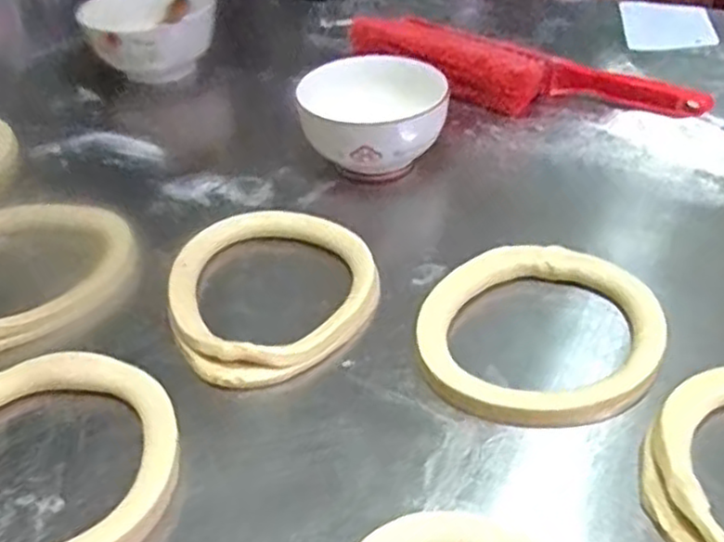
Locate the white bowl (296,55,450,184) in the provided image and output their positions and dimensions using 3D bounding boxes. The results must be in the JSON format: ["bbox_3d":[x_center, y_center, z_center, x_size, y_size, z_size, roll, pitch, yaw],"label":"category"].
[{"bbox_3d":[0.008,-0.137,0.657,0.124,0.083,0.124,-2,38,2],"label":"white bowl"}]

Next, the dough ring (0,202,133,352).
[{"bbox_3d":[-0.264,-0.001,0.566,0.159,0.029,0.159,-2,38,2],"label":"dough ring"}]

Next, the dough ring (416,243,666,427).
[{"bbox_3d":[0.119,0.038,0.482,0.149,0.023,0.149,-2,38,2],"label":"dough ring"}]

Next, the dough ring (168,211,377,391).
[{"bbox_3d":[-0.065,0.015,0.527,0.145,0.029,0.165,0,38,4],"label":"dough ring"}]

